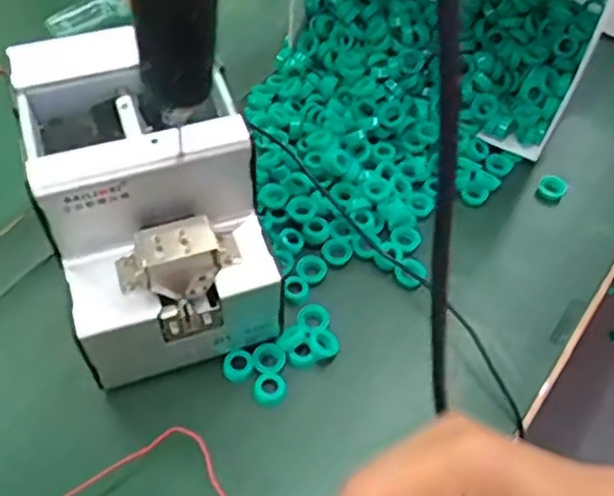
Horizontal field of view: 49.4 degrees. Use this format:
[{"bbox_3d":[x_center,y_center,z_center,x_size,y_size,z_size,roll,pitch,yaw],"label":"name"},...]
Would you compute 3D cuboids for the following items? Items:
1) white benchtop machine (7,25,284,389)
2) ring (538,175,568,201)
[{"bbox_3d":[-0.100,-0.028,0.439,0.125,0.154,0.172,-15,54,-12],"label":"white benchtop machine"},{"bbox_3d":[0.205,-0.050,0.556,0.023,0.009,0.020,23,56,17],"label":"ring"}]

